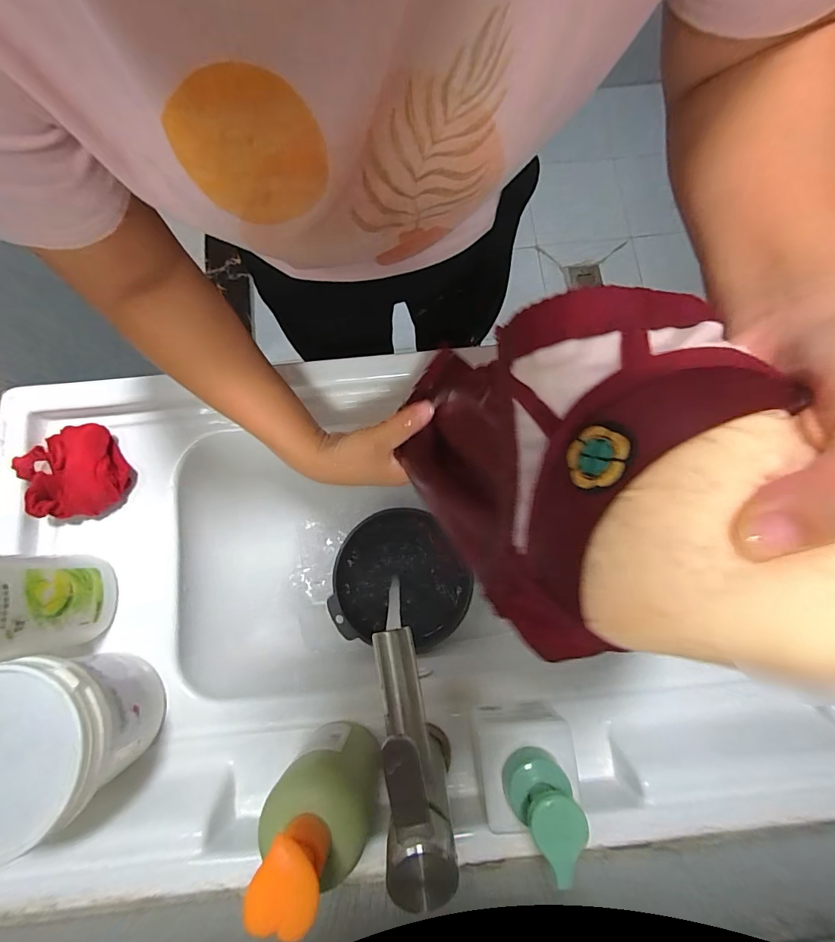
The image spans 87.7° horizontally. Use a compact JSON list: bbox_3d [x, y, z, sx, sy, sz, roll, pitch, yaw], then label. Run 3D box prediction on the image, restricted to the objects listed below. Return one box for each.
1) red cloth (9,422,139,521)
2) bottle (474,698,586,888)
[{"bbox_3d":[-0.343,0.002,0.435,0.079,0.040,0.083,-23,80,-4],"label":"red cloth"},{"bbox_3d":[0.087,0.235,0.336,0.075,0.131,0.070,-4,79,0],"label":"bottle"}]

